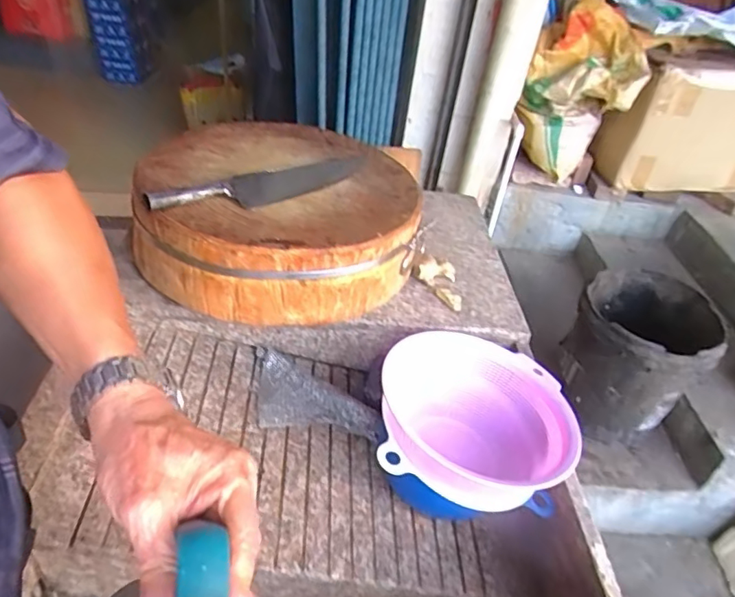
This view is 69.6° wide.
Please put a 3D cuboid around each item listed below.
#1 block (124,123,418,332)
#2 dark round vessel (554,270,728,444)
[{"bbox_3d":[-0.123,-0.131,0.772,0.361,0.126,0.353,5,39,-4],"label":"block"},{"bbox_3d":[0.637,0.136,1.297,0.284,0.340,0.261,5,39,-4],"label":"dark round vessel"}]

